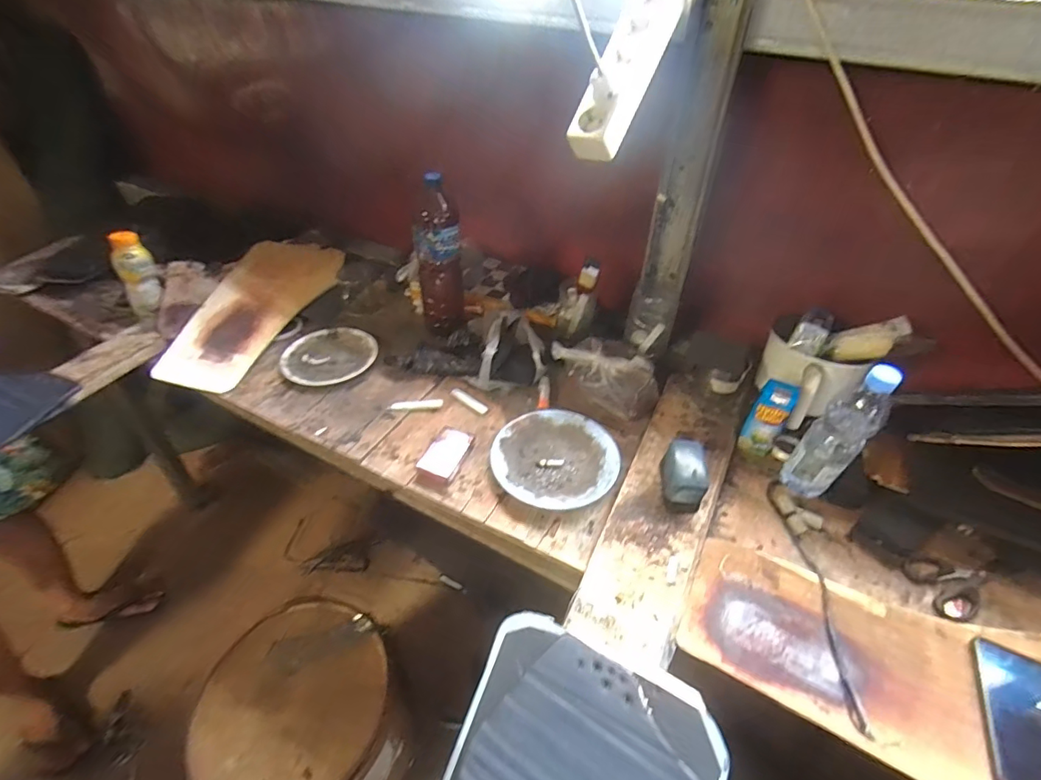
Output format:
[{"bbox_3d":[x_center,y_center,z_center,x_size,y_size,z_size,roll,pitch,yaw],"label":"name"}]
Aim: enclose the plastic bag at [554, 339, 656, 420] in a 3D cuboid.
[{"bbox_3d":[0.157,-0.037,0.869,0.189,0.074,0.124,33,52,29],"label":"plastic bag"}]

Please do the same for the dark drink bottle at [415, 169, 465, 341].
[{"bbox_3d":[-0.156,-0.246,0.932,0.090,0.278,0.073,-4,44,-6],"label":"dark drink bottle"}]

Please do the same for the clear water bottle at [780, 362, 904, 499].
[{"bbox_3d":[0.438,0.063,0.669,0.062,0.219,0.065,-34,54,-31],"label":"clear water bottle"}]

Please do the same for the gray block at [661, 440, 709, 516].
[{"bbox_3d":[0.239,0.127,0.714,0.051,0.067,0.091,6,44,4],"label":"gray block"}]

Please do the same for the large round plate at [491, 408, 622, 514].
[{"bbox_3d":[0.054,0.107,0.769,0.192,0.024,0.186,1,44,-1],"label":"large round plate"}]

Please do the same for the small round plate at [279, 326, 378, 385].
[{"bbox_3d":[-0.373,-0.071,0.953,0.170,0.013,0.155,1,44,-1],"label":"small round plate"}]

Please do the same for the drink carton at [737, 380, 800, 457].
[{"bbox_3d":[0.392,0.042,0.772,0.053,0.128,0.038,22,42,20],"label":"drink carton"}]

